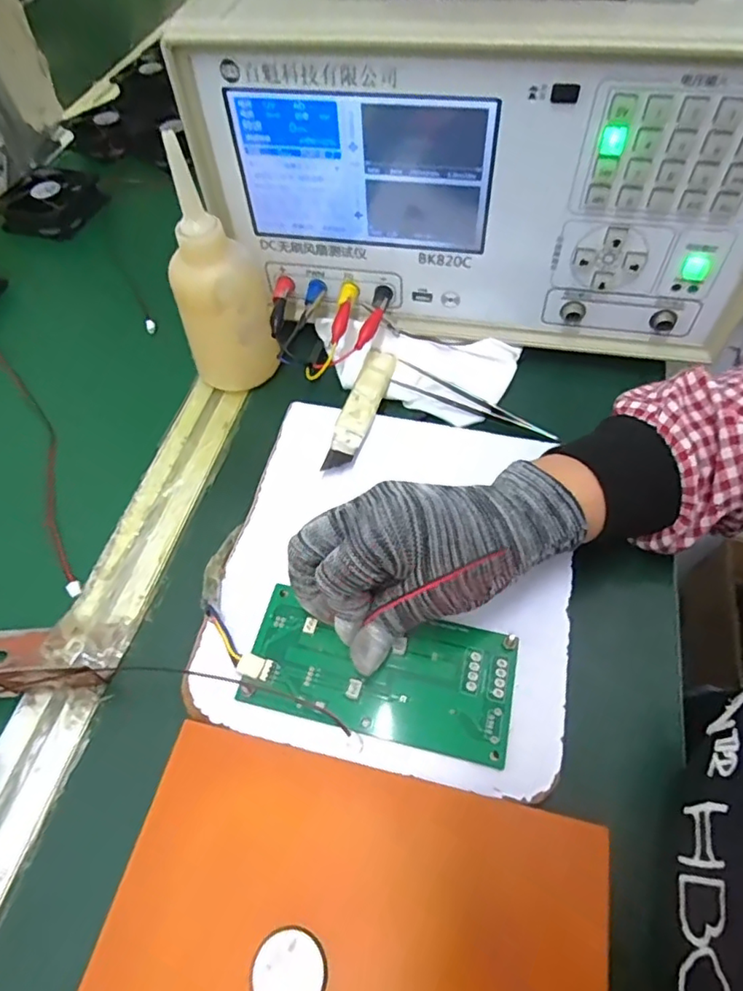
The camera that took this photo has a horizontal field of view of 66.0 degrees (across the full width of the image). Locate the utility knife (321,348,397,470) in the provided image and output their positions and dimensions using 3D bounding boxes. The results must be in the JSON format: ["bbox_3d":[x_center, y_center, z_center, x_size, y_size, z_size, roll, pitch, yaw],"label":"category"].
[{"bbox_3d":[-0.006,-0.062,0.388,0.023,0.006,0.111,10,57,14],"label":"utility knife"}]

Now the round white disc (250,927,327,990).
[{"bbox_3d":[-0.032,0.189,0.226,0.029,0.004,0.028,-4,55,5],"label":"round white disc"}]

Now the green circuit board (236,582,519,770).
[{"bbox_3d":[0.004,0.090,0.294,0.134,0.006,0.063,9,58,7],"label":"green circuit board"}]

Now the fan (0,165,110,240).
[{"bbox_3d":[-0.321,-0.294,0.572,0.094,0.026,0.084,9,57,14],"label":"fan"}]

